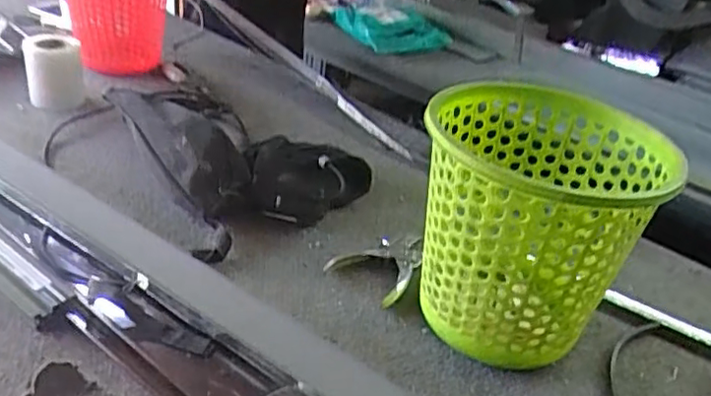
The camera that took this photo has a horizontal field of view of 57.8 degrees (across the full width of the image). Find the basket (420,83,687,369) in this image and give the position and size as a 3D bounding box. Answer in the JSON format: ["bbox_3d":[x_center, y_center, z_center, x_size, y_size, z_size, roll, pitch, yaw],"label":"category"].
[{"bbox_3d":[0.184,0.037,0.709,0.237,0.245,0.265,9,31,1],"label":"basket"}]

